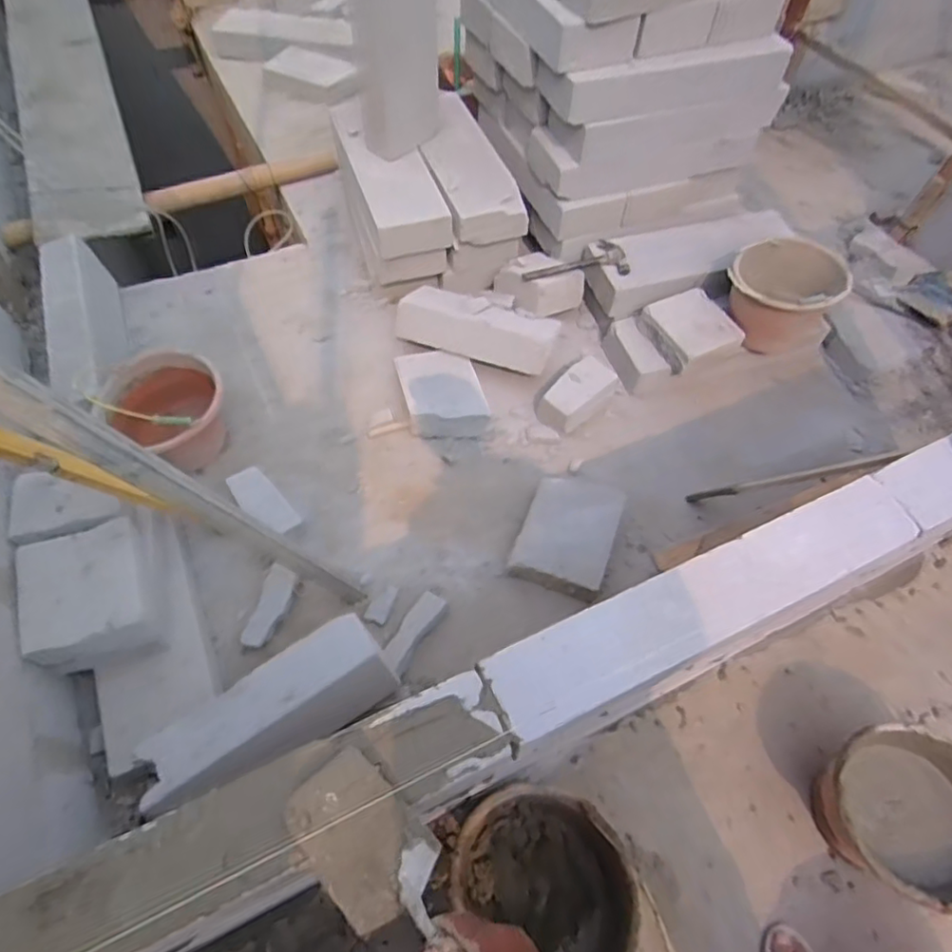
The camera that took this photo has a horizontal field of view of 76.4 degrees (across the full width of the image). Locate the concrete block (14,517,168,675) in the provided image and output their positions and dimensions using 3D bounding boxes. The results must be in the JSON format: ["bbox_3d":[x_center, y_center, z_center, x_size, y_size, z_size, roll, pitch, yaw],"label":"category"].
[{"bbox_3d":[-0.727,0.224,1.146,0.211,0.115,0.262,-22,62,-15],"label":"concrete block"}]

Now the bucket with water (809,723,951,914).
[{"bbox_3d":[0.745,0.593,1.051,0.307,0.196,0.263,14,59,6],"label":"bucket with water"}]

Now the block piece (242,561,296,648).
[{"bbox_3d":[-0.428,0.274,1.264,0.059,0.028,0.168,19,74,9],"label":"block piece"}]

